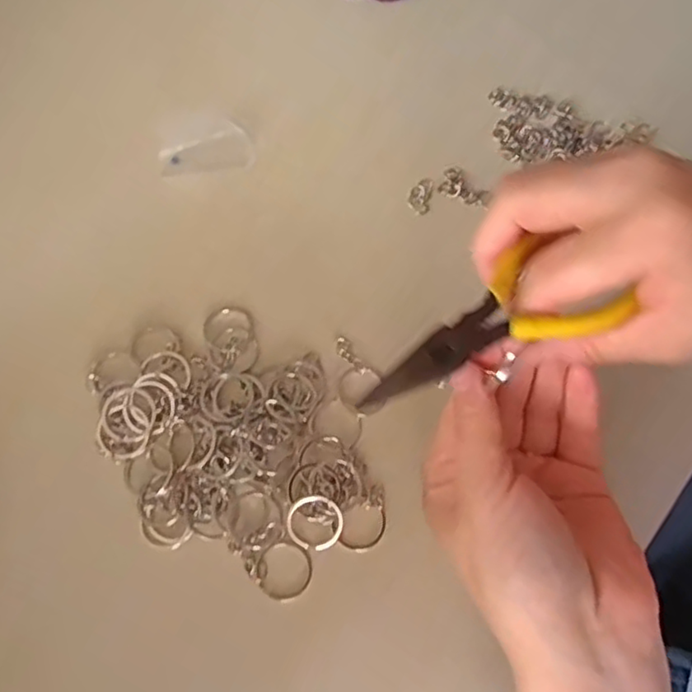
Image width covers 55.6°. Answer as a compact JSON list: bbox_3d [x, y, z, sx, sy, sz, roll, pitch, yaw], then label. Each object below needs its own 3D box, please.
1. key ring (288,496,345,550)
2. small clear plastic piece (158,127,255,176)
[{"bbox_3d":[-0.014,0.079,0.292,0.025,0.004,0.024,-1,99,-6],"label":"key ring"},{"bbox_3d":[-0.074,-0.102,0.350,0.049,0.007,0.021,-15,73,-7],"label":"small clear plastic piece"}]

